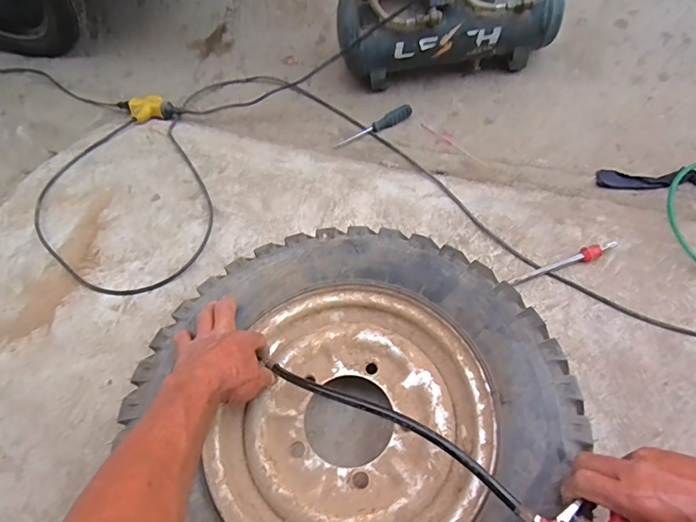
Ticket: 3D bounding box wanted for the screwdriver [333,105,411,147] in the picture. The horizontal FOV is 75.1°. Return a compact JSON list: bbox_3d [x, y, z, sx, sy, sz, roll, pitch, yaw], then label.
[{"bbox_3d":[0.058,-0.297,0.993,0.180,0.037,0.025,-23,64,-5],"label":"screwdriver"}]

